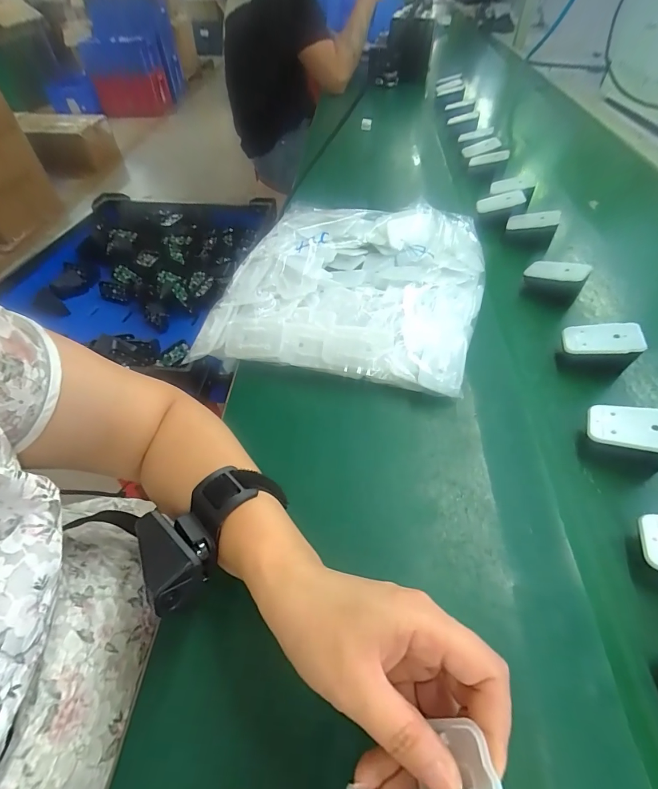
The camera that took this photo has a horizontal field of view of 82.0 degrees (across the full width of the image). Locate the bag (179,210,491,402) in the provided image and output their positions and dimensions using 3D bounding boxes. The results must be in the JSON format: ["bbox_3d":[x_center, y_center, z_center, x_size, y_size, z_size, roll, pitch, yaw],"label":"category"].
[{"bbox_3d":[0.032,-0.143,0.473,0.303,0.068,0.311,12,51,12],"label":"bag"}]

